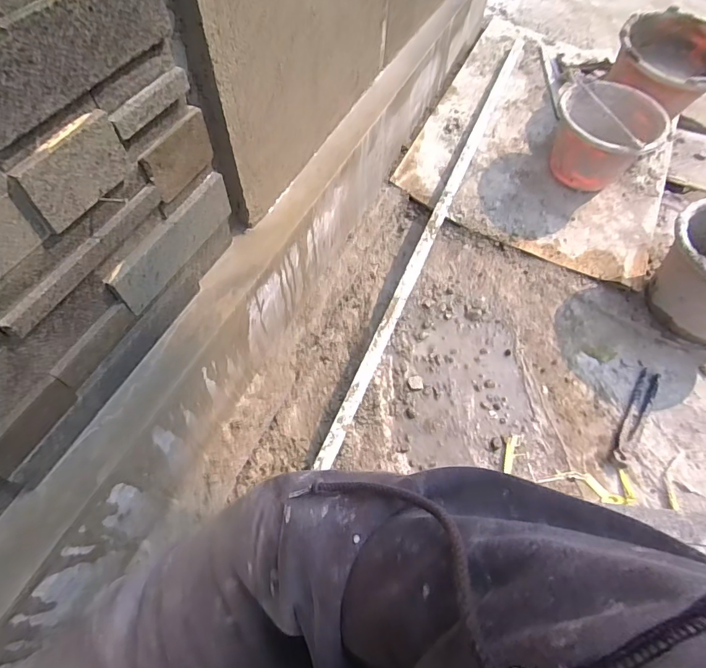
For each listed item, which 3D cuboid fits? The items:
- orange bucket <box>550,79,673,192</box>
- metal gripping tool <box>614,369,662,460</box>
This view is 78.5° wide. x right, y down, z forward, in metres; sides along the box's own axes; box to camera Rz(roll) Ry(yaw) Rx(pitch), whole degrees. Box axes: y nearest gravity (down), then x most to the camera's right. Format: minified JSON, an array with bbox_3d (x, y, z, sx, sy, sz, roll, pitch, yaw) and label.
[{"bbox_3d":[0.594,-0.468,1.043,0.225,0.190,0.225,1,59,-1],"label":"orange bucket"},{"bbox_3d":[0.536,0.154,0.818,0.038,0.020,0.209,31,63,15],"label":"metal gripping tool"}]

